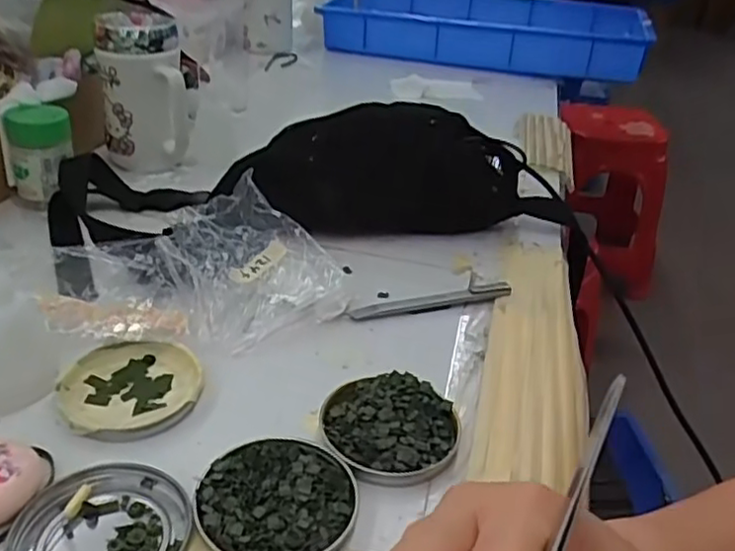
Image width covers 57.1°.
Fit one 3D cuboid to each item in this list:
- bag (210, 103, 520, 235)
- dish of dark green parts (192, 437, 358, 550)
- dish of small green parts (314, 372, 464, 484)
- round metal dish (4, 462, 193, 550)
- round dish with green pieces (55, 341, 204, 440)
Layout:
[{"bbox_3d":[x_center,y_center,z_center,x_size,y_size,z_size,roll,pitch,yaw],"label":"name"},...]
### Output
[{"bbox_3d":[0.008,-0.095,0.597,0.247,0.097,0.071,7,32,2],"label":"bag"},{"bbox_3d":[-0.045,0.112,0.337,0.073,0.011,0.076,4,32,-3],"label":"dish of dark green parts"},{"bbox_3d":[0.013,0.084,0.385,0.078,0.011,0.074,4,32,-3],"label":"dish of small green parts"},{"bbox_3d":[-0.124,0.121,0.317,0.075,0.008,0.076,4,32,-3],"label":"round metal dish"},{"bbox_3d":[-0.140,0.067,0.400,0.077,0.012,0.072,-6,34,-18],"label":"round dish with green pieces"}]

